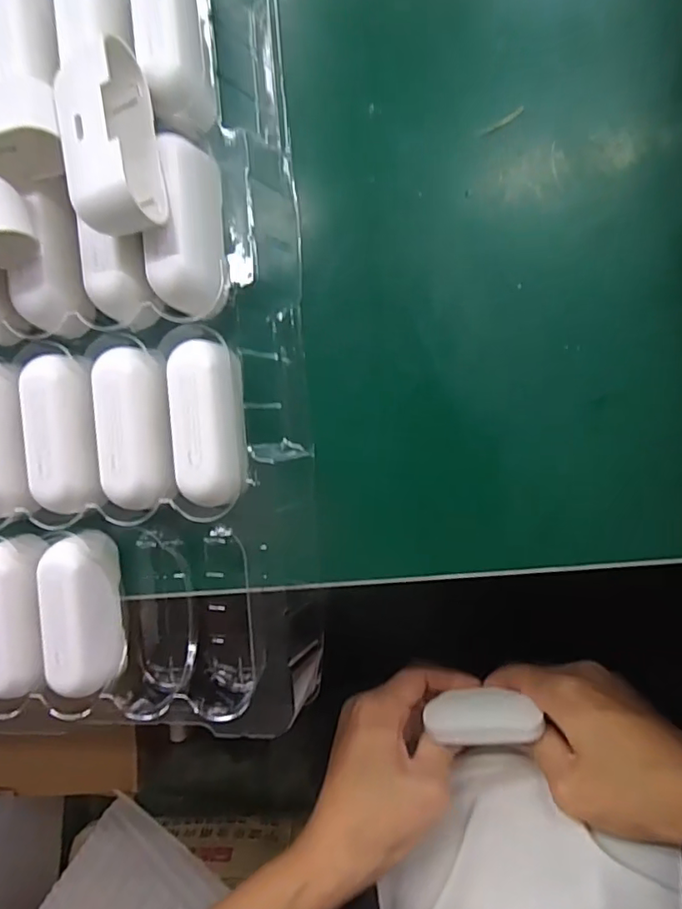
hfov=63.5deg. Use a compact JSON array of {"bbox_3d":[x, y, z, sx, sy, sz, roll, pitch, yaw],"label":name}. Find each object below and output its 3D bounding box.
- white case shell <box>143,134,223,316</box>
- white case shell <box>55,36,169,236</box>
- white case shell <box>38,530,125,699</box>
[{"bbox_3d":[-0.060,-0.086,0.210,0.023,0.021,0.062,-2,91,10],"label":"white case shell"},{"bbox_3d":[-0.081,-0.109,0.193,0.026,0.019,0.067,-11,89,10],"label":"white case shell"},{"bbox_3d":[-0.105,0.063,0.224,0.023,0.023,0.061,-1,91,10],"label":"white case shell"}]

